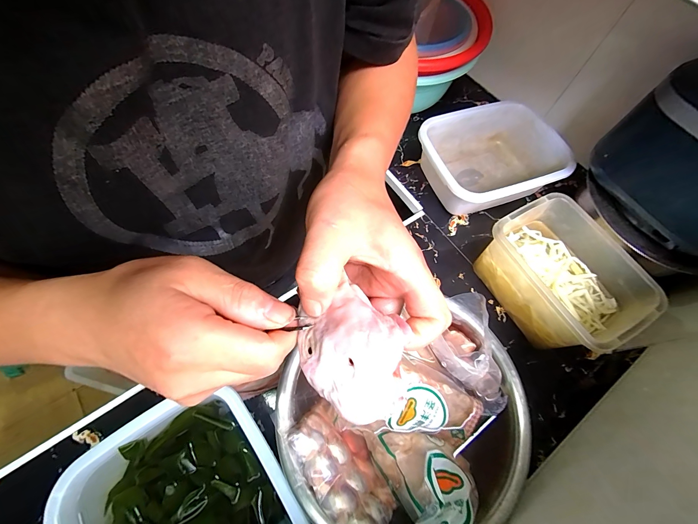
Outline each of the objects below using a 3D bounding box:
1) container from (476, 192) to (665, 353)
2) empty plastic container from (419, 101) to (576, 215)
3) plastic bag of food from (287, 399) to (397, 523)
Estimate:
[{"bbox_3d":[0.378,0.023,0.559,0.164,0.145,0.253,-21,68,-12],"label":"container"},{"bbox_3d":[0.327,-0.244,0.742,0.296,0.143,0.244,-16,67,-10],"label":"empty plastic container"},{"bbox_3d":[-0.007,0.287,0.420,0.171,0.045,0.114,45,26,22],"label":"plastic bag of food"}]

